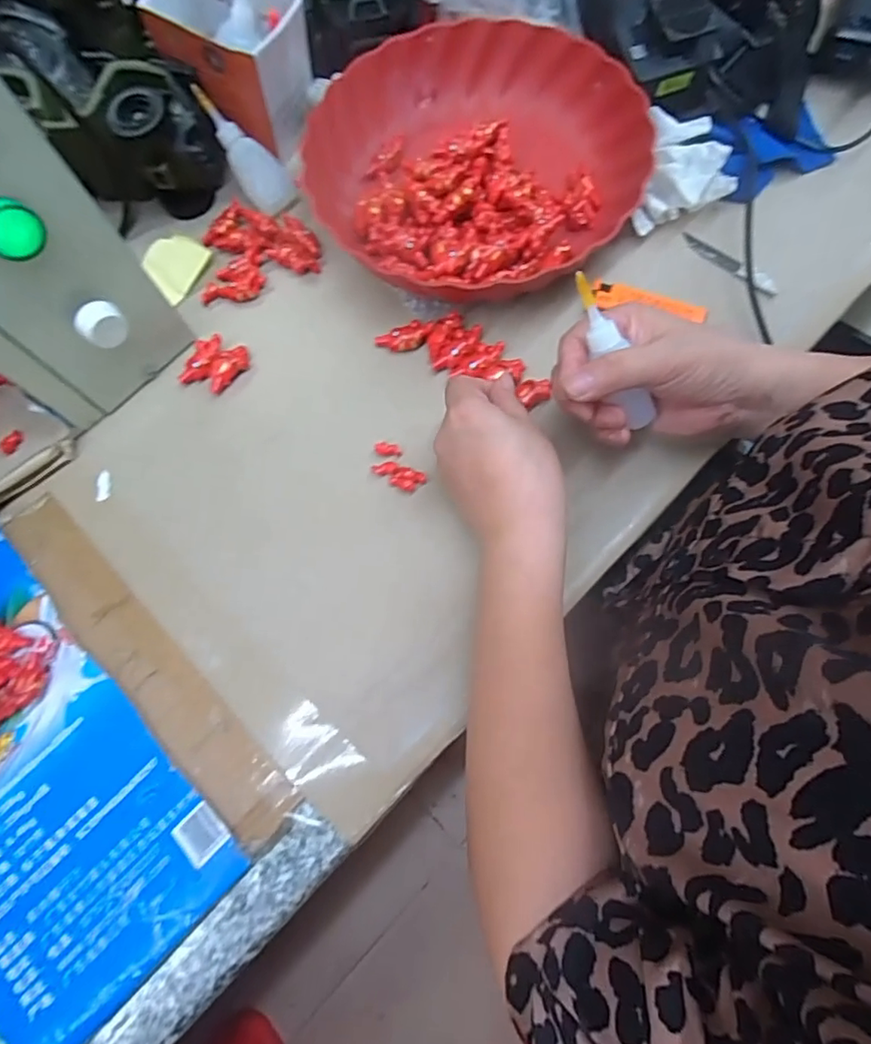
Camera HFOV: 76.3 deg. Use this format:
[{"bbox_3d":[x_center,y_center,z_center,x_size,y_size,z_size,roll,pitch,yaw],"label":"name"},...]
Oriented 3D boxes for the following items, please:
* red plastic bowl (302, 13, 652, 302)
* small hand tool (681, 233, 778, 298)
[{"bbox_3d":[0.021,-0.268,0.415,0.236,0.053,0.218,-1,72,4],"label":"red plastic bowl"},{"bbox_3d":[0.215,-0.190,0.406,0.079,0.008,0.008,42,79,13],"label":"small hand tool"}]

